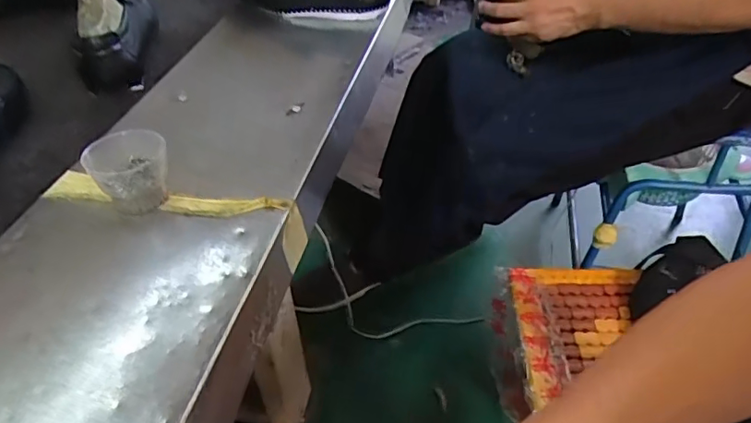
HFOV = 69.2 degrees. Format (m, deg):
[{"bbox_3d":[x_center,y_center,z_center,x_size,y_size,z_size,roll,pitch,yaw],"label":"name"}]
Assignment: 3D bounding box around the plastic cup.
[{"bbox_3d":[-0.208,-0.034,0.467,0.061,0.053,0.059,-1,43,1],"label":"plastic cup"}]

